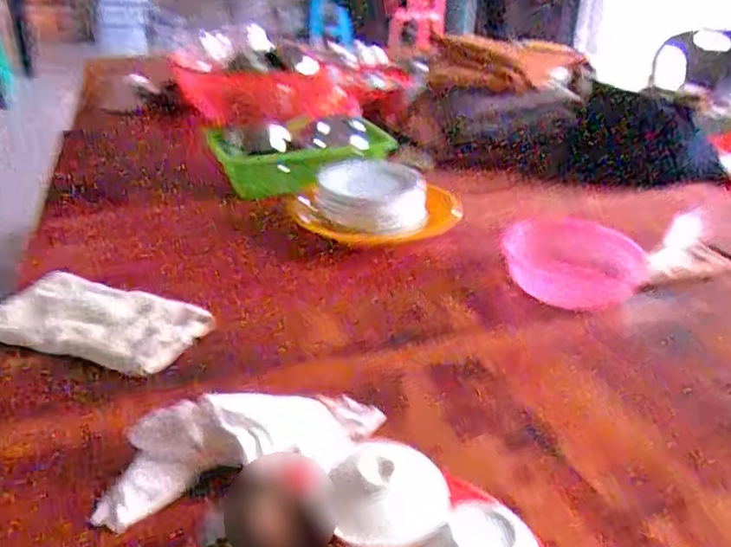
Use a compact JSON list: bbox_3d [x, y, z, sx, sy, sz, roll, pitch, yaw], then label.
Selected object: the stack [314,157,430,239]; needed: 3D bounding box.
[{"bbox_3d":[0.011,-0.124,0.944,0.149,0.085,0.118,1,29,1],"label":"stack"}]

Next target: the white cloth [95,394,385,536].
[{"bbox_3d":[-0.101,0.134,0.532,0.235,0.047,0.080,-9,30,-18],"label":"white cloth"}]

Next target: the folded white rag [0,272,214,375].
[{"bbox_3d":[-0.301,0.048,0.714,0.249,0.025,0.125,12,30,19],"label":"folded white rag"}]

